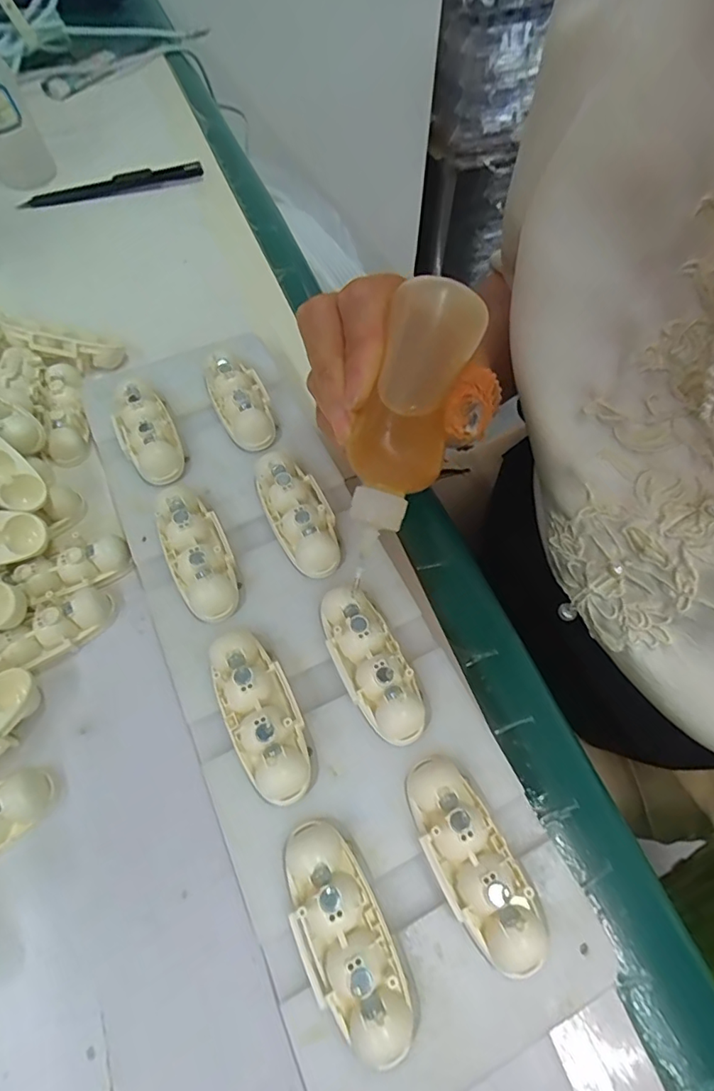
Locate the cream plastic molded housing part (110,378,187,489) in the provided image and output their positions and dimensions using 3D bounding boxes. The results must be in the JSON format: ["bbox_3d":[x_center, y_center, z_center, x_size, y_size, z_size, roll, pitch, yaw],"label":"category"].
[{"bbox_3d":[-0.100,-0.054,0.251,0.026,0.018,0.058,-22,64,-12],"label":"cream plastic molded housing part"}]

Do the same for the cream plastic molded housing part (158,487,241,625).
[{"bbox_3d":[-0.066,0.002,0.220,0.025,0.016,0.059,-25,65,-14],"label":"cream plastic molded housing part"}]

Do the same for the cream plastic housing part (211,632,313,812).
[{"bbox_3d":[-0.035,0.060,0.190,0.025,0.015,0.061,-23,64,-13],"label":"cream plastic housing part"}]

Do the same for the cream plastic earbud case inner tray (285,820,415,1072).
[{"bbox_3d":[-0.004,0.117,0.160,0.025,0.016,0.061,-25,65,-14],"label":"cream plastic earbud case inner tray"}]

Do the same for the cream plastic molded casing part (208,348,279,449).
[{"bbox_3d":[-0.057,-0.072,0.261,0.025,0.018,0.057,-19,63,-11],"label":"cream plastic molded casing part"}]

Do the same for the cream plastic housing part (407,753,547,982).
[{"bbox_3d":[0.036,0.099,0.169,0.024,0.017,0.060,-22,64,-13],"label":"cream plastic housing part"}]

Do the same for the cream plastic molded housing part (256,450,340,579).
[{"bbox_3d":[-0.025,-0.014,0.231,0.026,0.015,0.059,-17,63,-10],"label":"cream plastic molded housing part"}]

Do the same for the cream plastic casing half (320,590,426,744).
[{"bbox_3d":[0.005,0.044,0.199,0.024,0.015,0.059,-22,64,-12],"label":"cream plastic casing half"}]

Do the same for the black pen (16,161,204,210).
[{"bbox_3d":[-0.177,-0.260,0.385,0.128,0.017,0.015,-14,63,-8],"label":"black pen"}]

